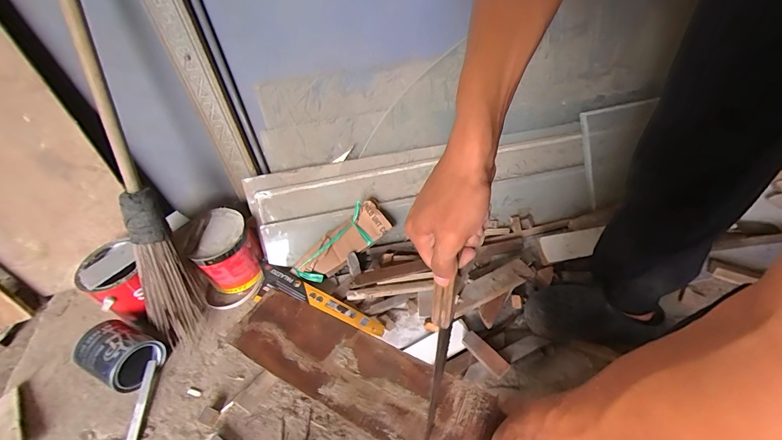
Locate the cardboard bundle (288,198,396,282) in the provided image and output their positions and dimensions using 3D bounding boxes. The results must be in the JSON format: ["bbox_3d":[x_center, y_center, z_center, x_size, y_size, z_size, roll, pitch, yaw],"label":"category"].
[{"bbox_3d":[-0.121,0.058,0.868,0.256,0.029,0.092,-38,85,-1],"label":"cardboard bundle"}]

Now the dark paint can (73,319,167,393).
[{"bbox_3d":[-0.571,0.285,0.737,0.116,0.108,0.106,14,49,19],"label":"dark paint can"}]

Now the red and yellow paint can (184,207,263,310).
[{"bbox_3d":[-0.407,0.097,0.867,0.162,0.170,0.171,-31,51,-22],"label":"red and yellow paint can"}]

